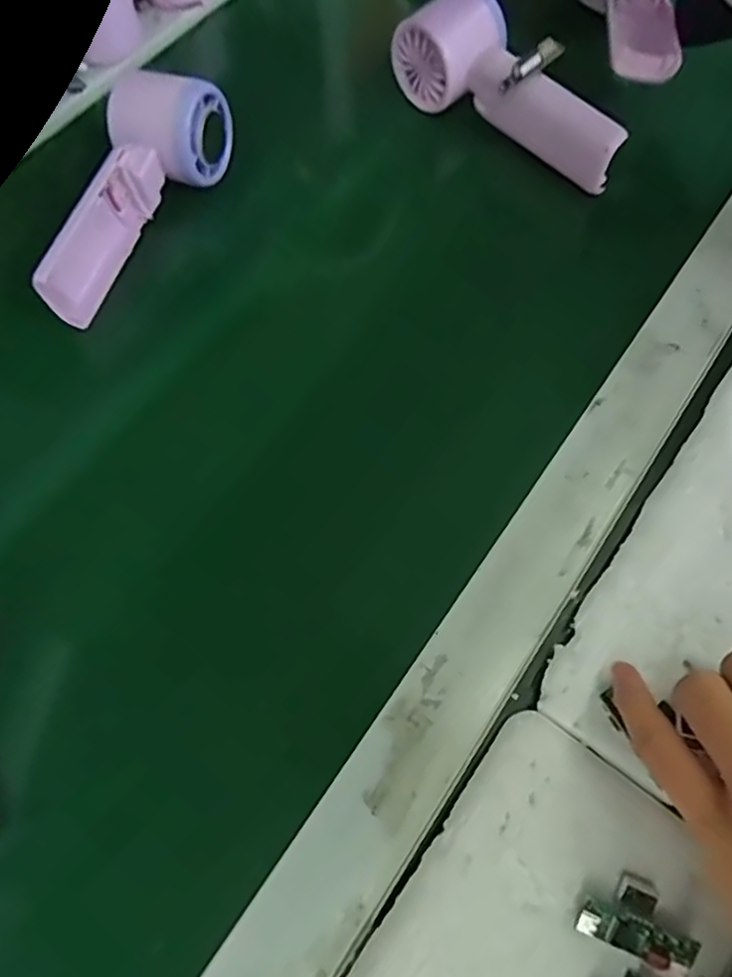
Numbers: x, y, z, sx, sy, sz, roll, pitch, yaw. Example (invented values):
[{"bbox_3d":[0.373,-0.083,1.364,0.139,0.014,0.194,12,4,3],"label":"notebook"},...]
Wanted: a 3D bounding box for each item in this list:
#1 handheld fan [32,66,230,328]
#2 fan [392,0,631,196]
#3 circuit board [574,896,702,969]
[{"bbox_3d":[-0.144,-0.174,0.362,0.057,0.053,0.163,23,69,10],"label":"handheld fan"},{"bbox_3d":[0.096,-0.257,0.390,0.160,0.052,0.047,36,72,14],"label":"fan"},{"bbox_3d":[0.094,0.157,0.216,0.039,0.008,0.013,9,67,18],"label":"circuit board"}]

